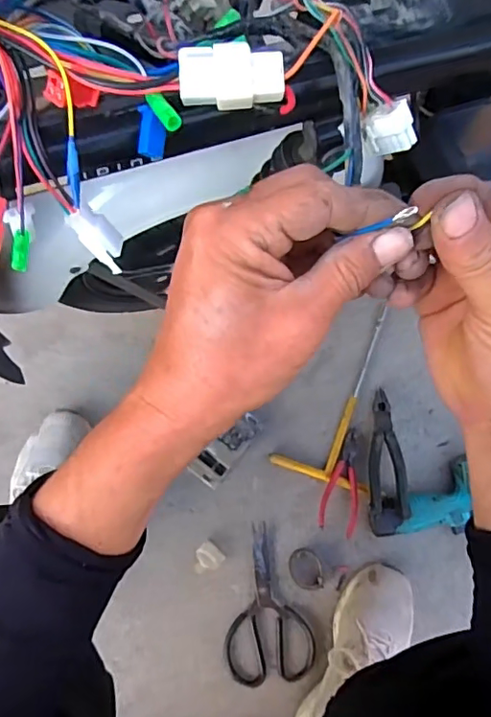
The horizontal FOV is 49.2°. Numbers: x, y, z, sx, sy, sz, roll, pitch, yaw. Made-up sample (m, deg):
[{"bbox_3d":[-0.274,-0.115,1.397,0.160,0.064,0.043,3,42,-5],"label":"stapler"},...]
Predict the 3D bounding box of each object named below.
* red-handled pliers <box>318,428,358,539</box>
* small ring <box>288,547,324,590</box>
[{"bbox_3d":[0.148,0.183,0.800,0.055,0.021,0.152,13,84,0],"label":"red-handled pliers"},{"bbox_3d":[0.088,0.308,0.780,0.046,0.013,0.061,-10,84,-2],"label":"small ring"}]

